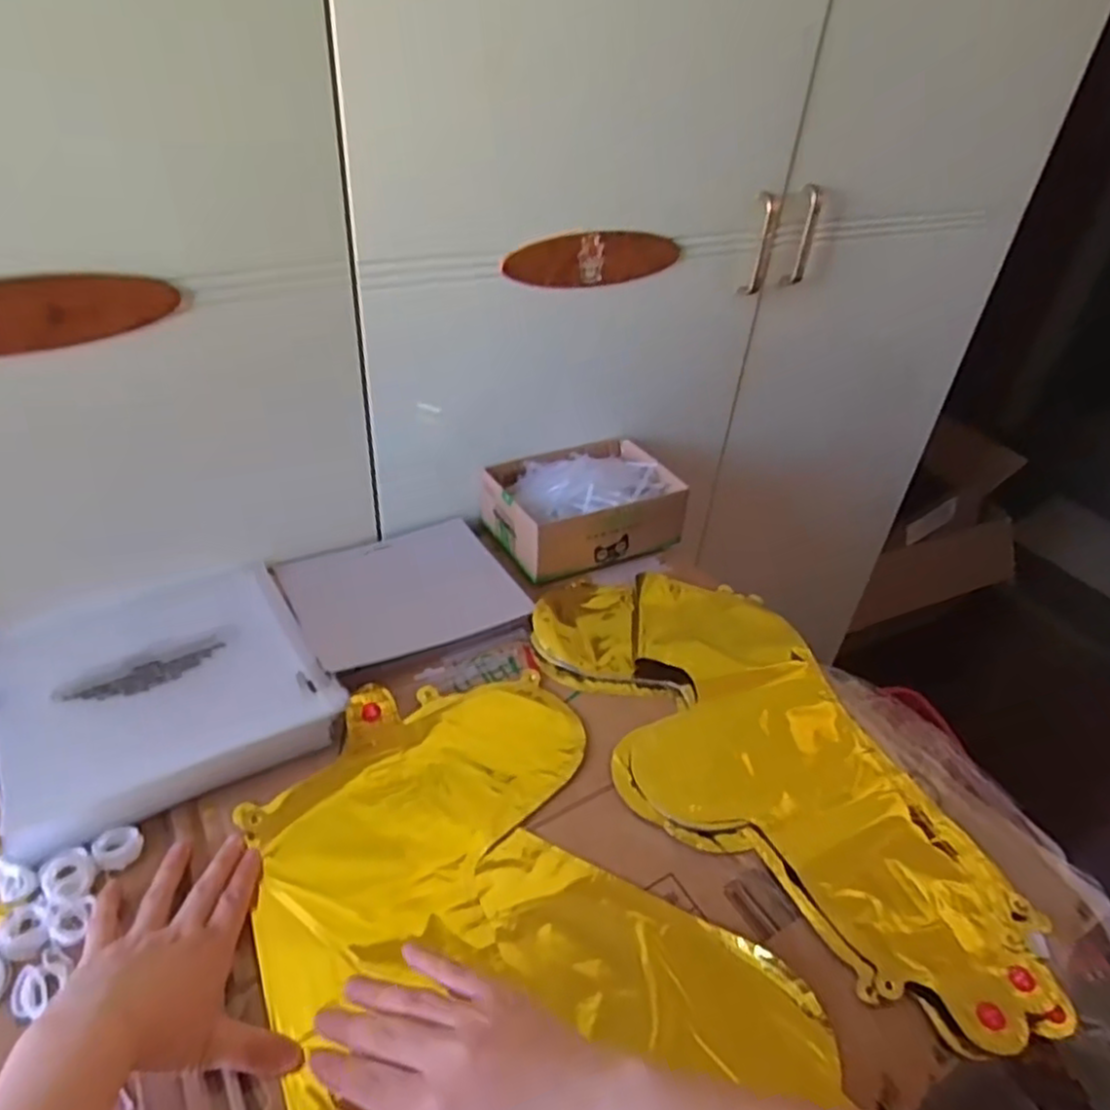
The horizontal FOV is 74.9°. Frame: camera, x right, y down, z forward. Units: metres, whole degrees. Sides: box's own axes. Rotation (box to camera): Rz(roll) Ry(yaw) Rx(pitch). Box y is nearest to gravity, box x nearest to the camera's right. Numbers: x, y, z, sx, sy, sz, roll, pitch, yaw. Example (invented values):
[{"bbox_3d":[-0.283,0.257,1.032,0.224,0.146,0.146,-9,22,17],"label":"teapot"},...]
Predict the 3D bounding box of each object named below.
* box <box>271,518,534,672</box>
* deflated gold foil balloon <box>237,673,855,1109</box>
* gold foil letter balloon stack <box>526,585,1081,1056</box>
[{"bbox_3d":[-0.144,0.030,0.683,0.195,0.012,0.151,-14,42,-24],"label":"box"},{"bbox_3d":[-0.028,0.251,0.435,0.275,0.020,0.414,-19,44,-28],"label":"deflated gold foil balloon"},{"bbox_3d":[0.158,0.152,0.563,0.223,0.016,0.436,-11,41,-21],"label":"gold foil letter balloon stack"}]

